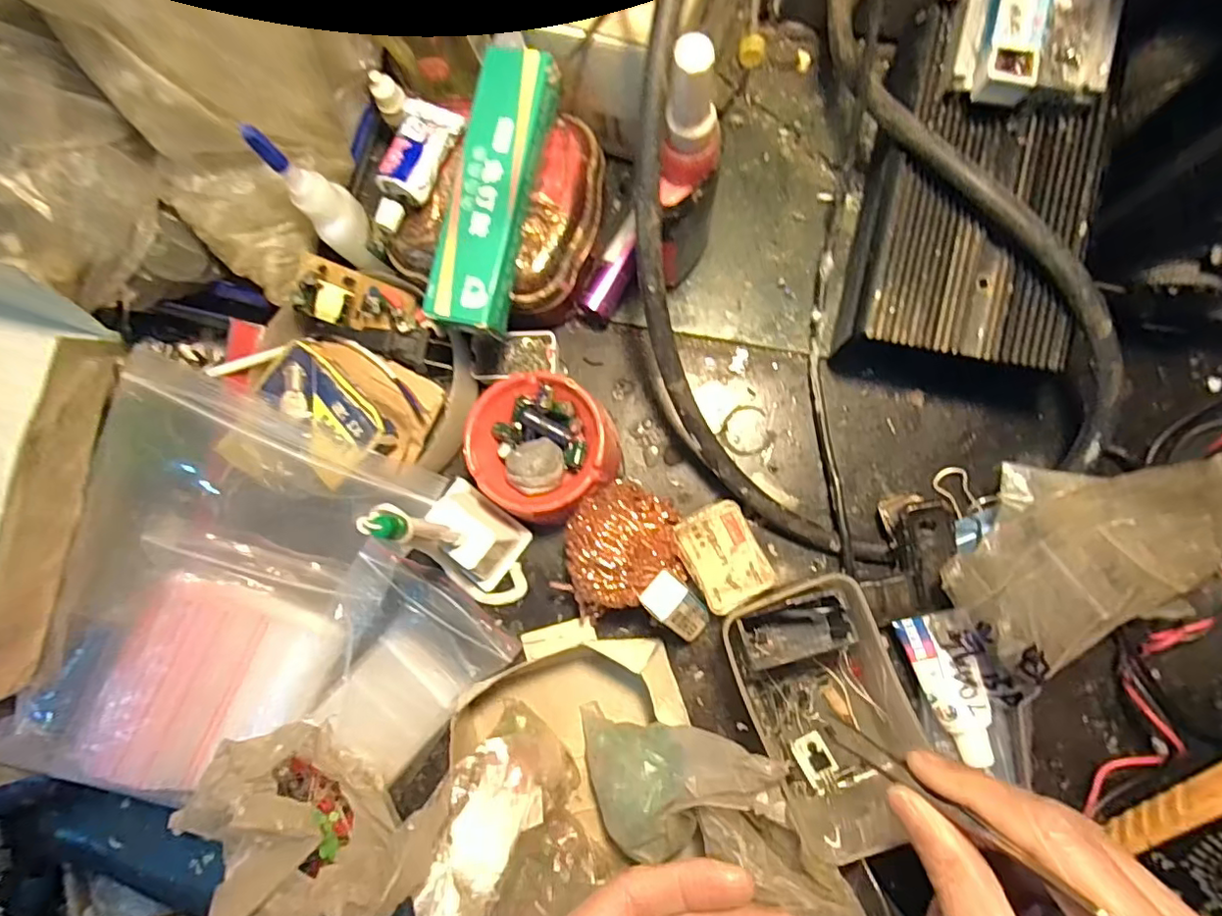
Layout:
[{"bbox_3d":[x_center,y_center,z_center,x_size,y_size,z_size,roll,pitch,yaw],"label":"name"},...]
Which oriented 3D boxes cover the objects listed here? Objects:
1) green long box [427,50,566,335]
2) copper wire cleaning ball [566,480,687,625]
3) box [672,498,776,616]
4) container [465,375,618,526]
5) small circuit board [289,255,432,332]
[{"bbox_3d":[-0.060,-0.136,0.293,0.037,0.020,0.142,12,87,7],"label":"green long box"},{"bbox_3d":[0.005,0.049,0.321,0.067,0.055,0.065,-1,85,6],"label":"copper wire cleaning ball"},{"bbox_3d":[0.064,0.055,0.331,0.040,0.024,0.054,-27,83,3],"label":"box"},{"bbox_3d":[-0.039,-0.007,0.334,0.076,0.049,0.081,-1,85,6],"label":"container"},{"bbox_3d":[-0.151,-0.095,0.351,0.072,0.018,0.036,12,86,-24],"label":"small circuit board"}]

